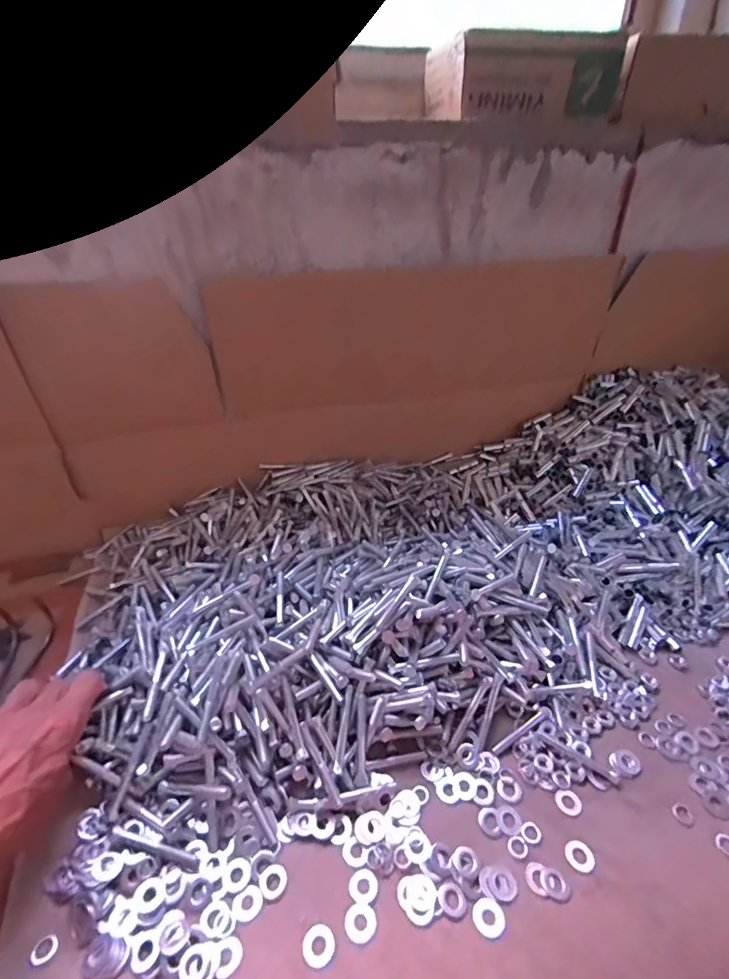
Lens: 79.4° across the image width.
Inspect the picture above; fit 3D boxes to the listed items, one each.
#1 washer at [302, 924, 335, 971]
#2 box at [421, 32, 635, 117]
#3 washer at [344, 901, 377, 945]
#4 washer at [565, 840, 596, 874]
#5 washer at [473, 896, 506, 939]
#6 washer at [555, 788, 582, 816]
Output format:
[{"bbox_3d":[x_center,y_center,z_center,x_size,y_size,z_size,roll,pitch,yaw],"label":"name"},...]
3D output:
[{"bbox_3d":[-0.025,0.252,0.243,0.017,0.004,0.017,-1,33,1],"label":"washer"},{"bbox_3d":[0.179,-0.464,0.504,0.197,0.067,0.126,-4,33,-4],"label":"box"},{"bbox_3d":[-0.002,0.247,0.251,0.018,0.004,0.018,-1,33,1],"label":"washer"},{"bbox_3d":[0.135,0.229,0.275,0.016,0.004,0.016,-1,33,1],"label":"washer"},{"bbox_3d":[0.072,0.245,0.252,0.017,0.004,0.017,-1,33,1],"label":"washer"},{"bbox_3d":[0.140,0.214,0.301,0.016,0.004,0.017,-1,33,1],"label":"washer"}]

